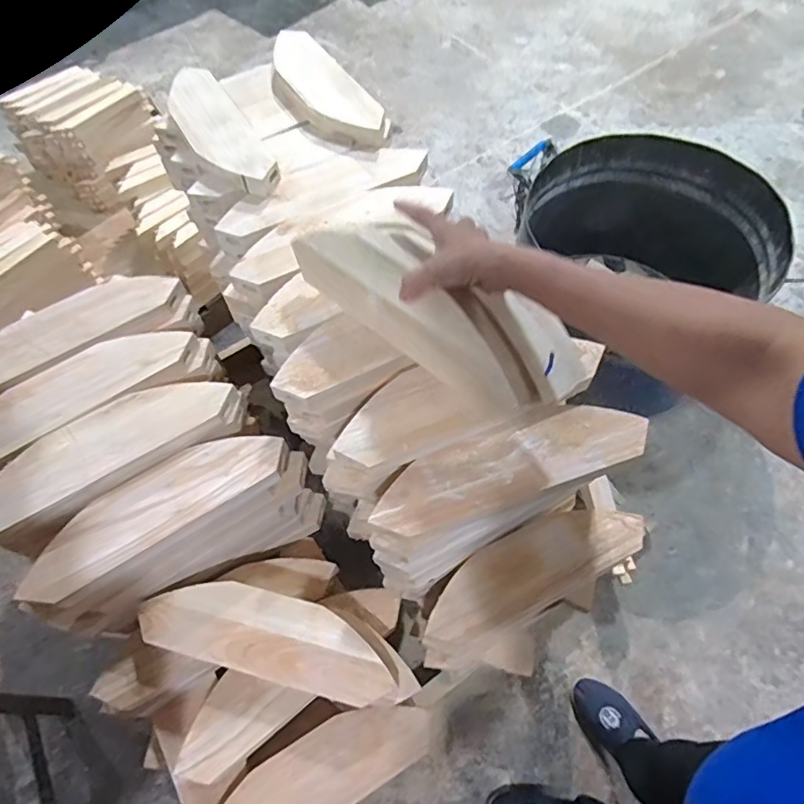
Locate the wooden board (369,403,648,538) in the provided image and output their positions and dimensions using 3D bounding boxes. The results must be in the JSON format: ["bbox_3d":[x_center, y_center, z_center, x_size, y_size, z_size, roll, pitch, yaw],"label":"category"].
[{"bbox_3d":[0.120,0.064,0.607,0.309,0.016,0.093,-18,59,-9],"label":"wooden board"}]

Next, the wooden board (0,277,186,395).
[{"bbox_3d":[-0.474,-0.103,0.771,0.316,0.022,0.120,-32,62,-16],"label":"wooden board"}]

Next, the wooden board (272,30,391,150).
[{"bbox_3d":[-0.135,-0.513,0.891,0.113,0.043,0.312,-29,61,-15],"label":"wooden board"}]

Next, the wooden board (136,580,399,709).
[{"bbox_3d":[-0.159,0.279,0.659,0.313,0.018,0.099,13,59,10],"label":"wooden board"}]

